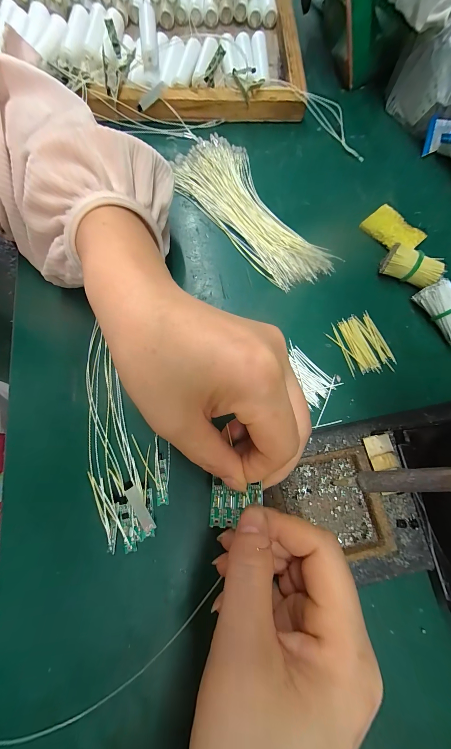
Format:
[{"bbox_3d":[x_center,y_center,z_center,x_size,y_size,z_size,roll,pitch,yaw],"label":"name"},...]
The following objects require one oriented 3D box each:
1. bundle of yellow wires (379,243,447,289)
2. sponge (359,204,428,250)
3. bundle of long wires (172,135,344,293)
[{"bbox_3d":[0.167,-0.096,0.234,0.049,0.025,0.019,24,74,5],"label":"bundle of yellow wires"},{"bbox_3d":[0.167,-0.144,0.257,0.037,0.007,0.053,-41,79,-12],"label":"sponge"},{"bbox_3d":[0.024,-0.164,0.255,0.077,0.012,0.190,-33,77,-11],"label":"bundle of long wires"}]

